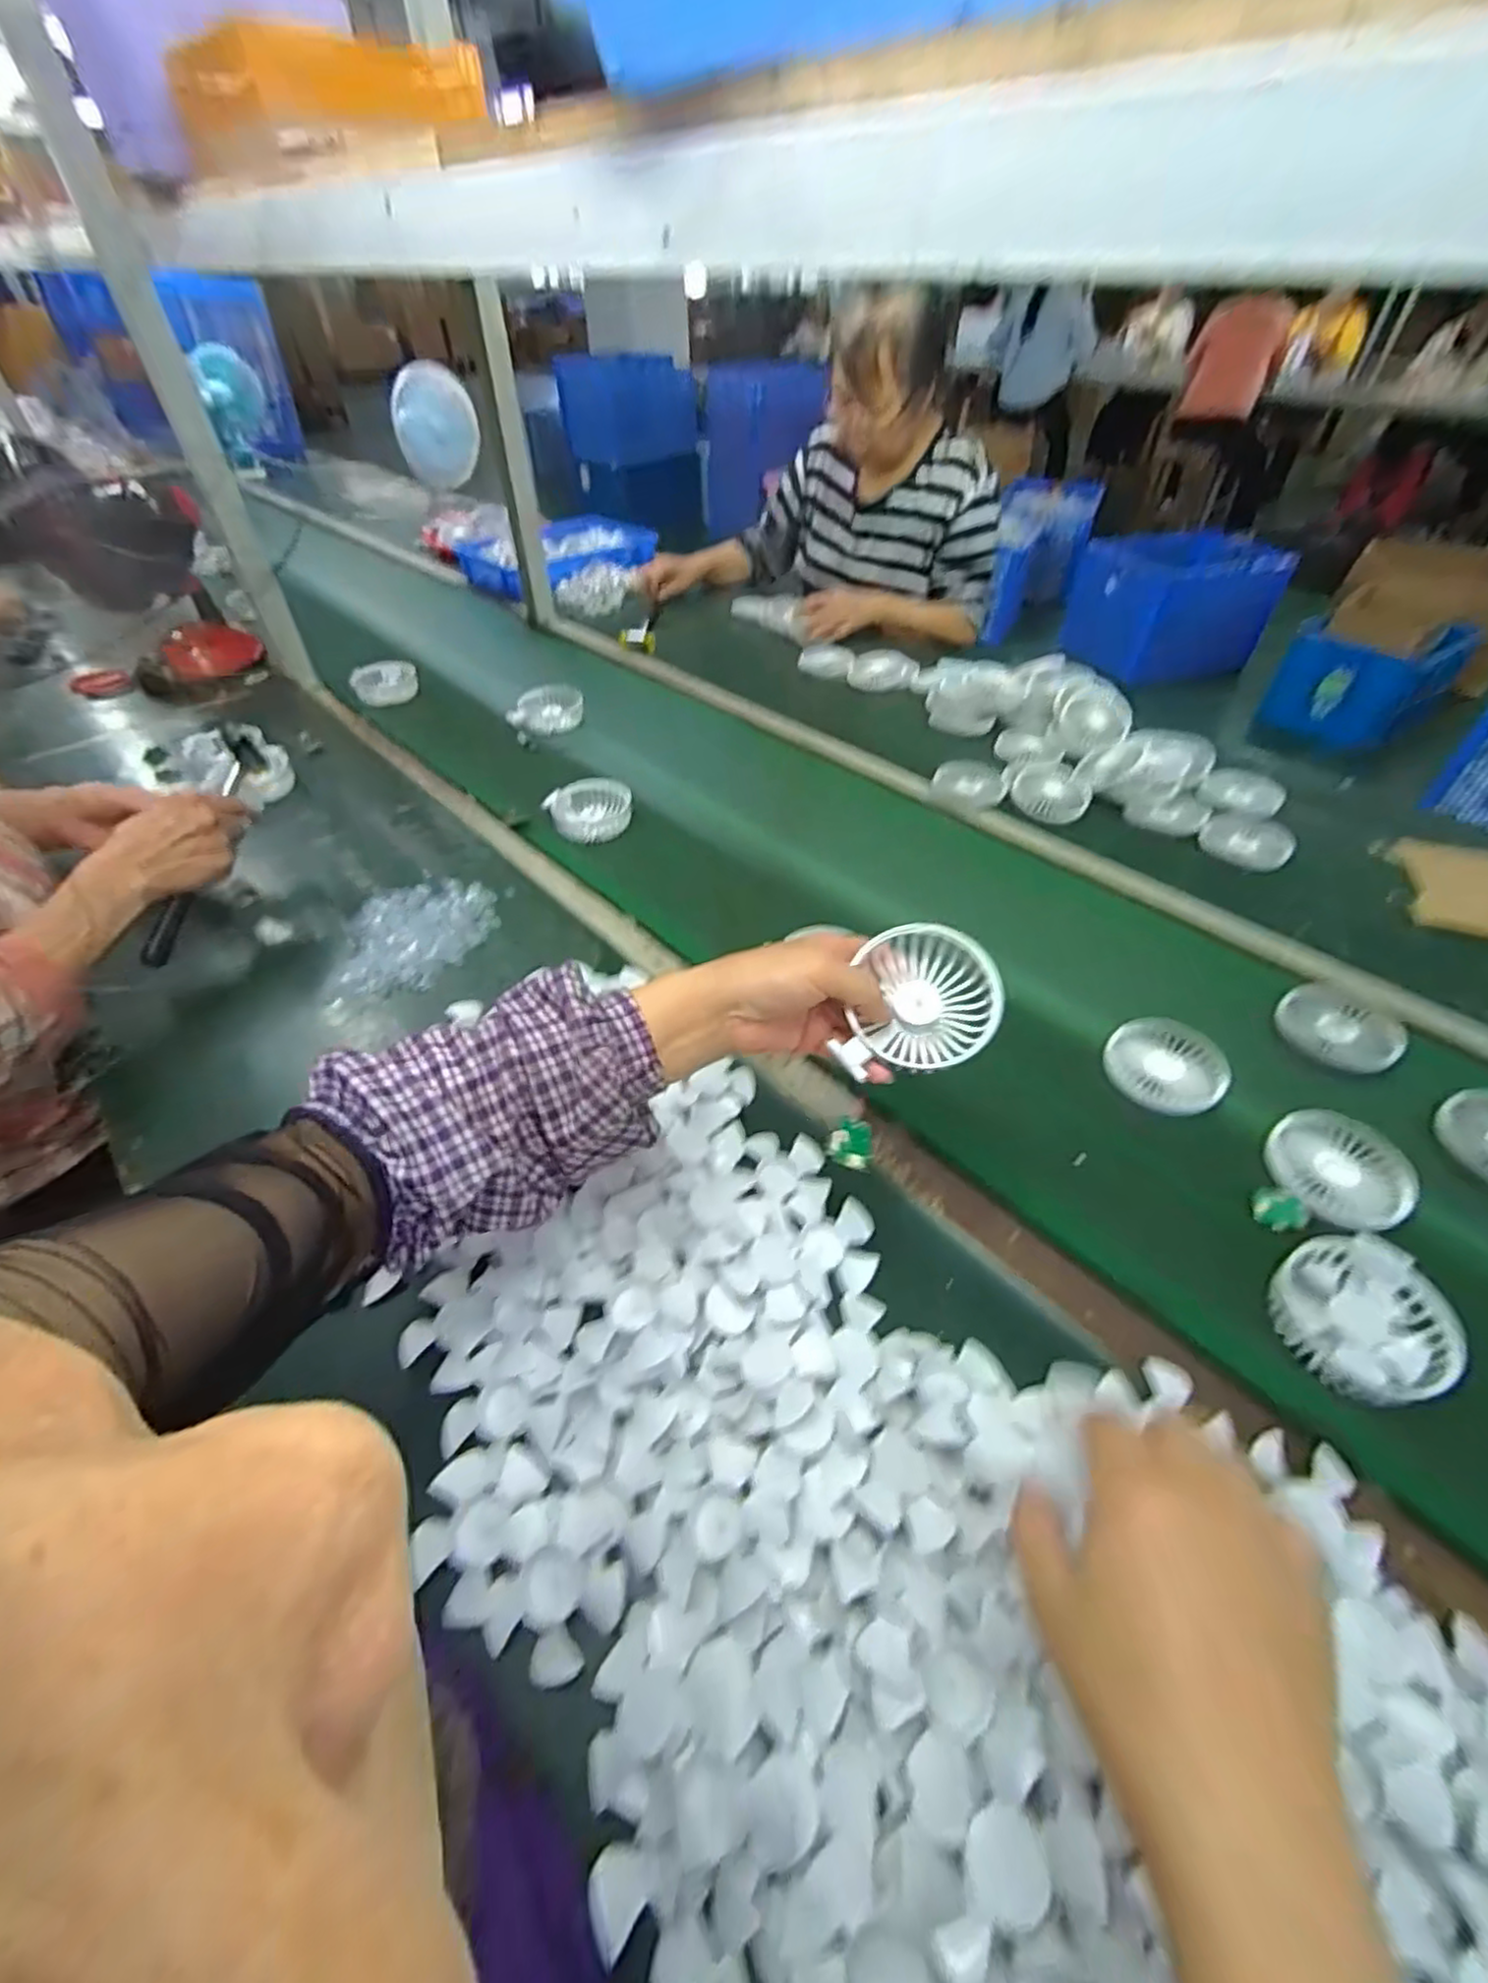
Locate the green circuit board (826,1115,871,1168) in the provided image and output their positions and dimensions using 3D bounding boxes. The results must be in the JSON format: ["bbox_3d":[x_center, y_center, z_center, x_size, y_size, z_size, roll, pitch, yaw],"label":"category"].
[{"bbox_3d":[0.061,0.086,0.407,0.023,0.008,0.030,9,46,12],"label":"green circuit board"}]

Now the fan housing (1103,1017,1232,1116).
[{"bbox_3d":[0.346,0.057,0.585,0.086,0.023,0.096,29,53,28],"label":"fan housing"}]

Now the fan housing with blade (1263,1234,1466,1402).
[{"bbox_3d":[0.378,0.202,0.440,0.094,0.033,0.088,-2,45,2],"label":"fan housing with blade"}]

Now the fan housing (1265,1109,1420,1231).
[{"bbox_3d":[0.431,0.131,0.520,0.105,0.020,0.086,-21,47,-17],"label":"fan housing"}]

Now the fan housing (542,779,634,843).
[{"bbox_3d":[-0.183,-0.216,0.848,0.088,0.036,0.089,-2,45,2],"label":"fan housing"}]

